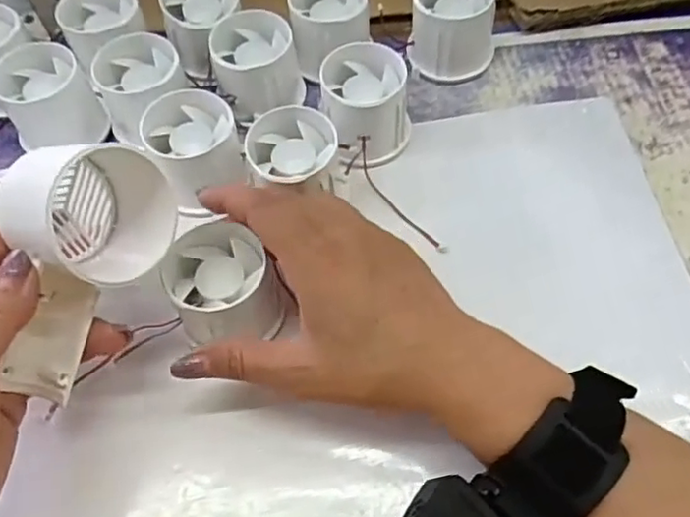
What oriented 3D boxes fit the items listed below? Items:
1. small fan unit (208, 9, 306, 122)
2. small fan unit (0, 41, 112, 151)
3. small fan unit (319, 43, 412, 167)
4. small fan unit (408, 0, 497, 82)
[{"bbox_3d":[-0.054,-0.119,0.394,0.051,0.040,0.057,-10,60,-4],"label":"small fan unit"},{"bbox_3d":[-0.181,-0.098,0.385,0.051,0.045,0.050,-1,60,2],"label":"small fan unit"},{"bbox_3d":[0.013,-0.093,0.380,0.055,0.046,0.061,-6,60,-1],"label":"small fan unit"},{"bbox_3d":[0.071,-0.151,0.406,0.055,0.048,0.048,11,61,9],"label":"small fan unit"}]

